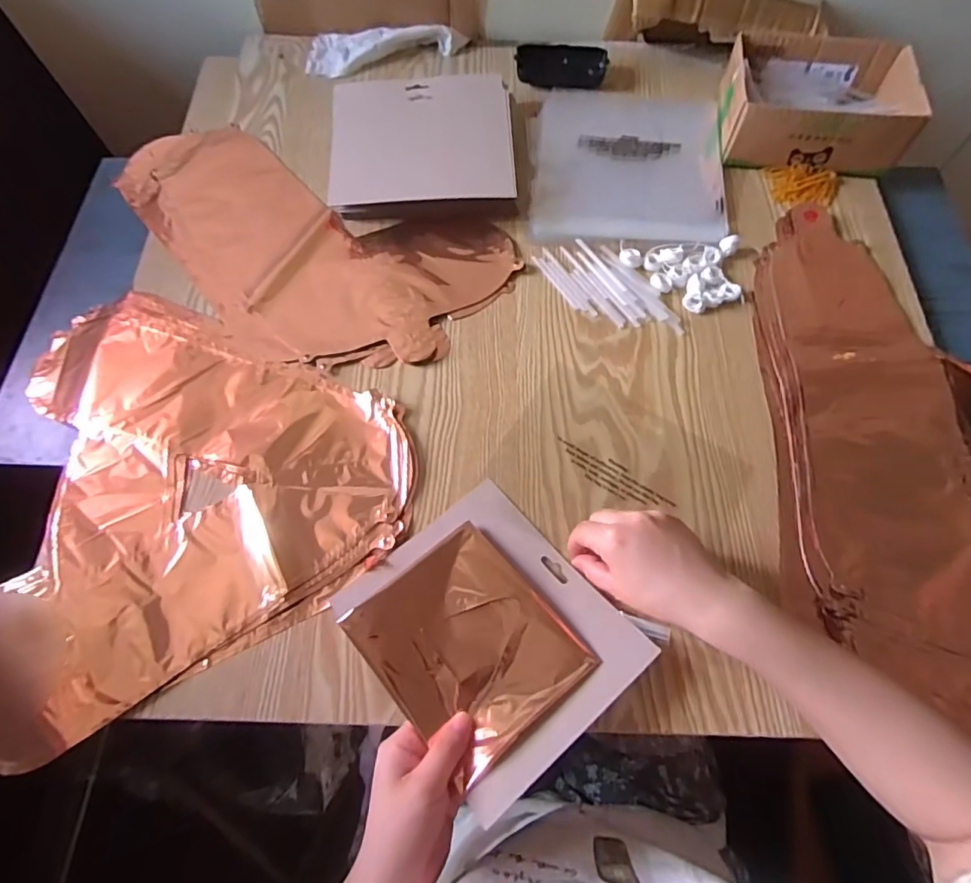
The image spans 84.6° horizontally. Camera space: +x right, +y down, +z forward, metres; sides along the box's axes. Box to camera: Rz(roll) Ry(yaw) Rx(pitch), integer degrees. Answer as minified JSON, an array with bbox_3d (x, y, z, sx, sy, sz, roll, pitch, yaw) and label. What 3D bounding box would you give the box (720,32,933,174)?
[{"bbox_3d":[0.365,-0.378,0.595,0.183,0.064,0.143,8,68,4],"label":"box"}]

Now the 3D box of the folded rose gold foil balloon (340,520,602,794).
[{"bbox_3d":[-0.012,0.148,0.396,0.125,0.012,0.142,-37,72,-20],"label":"folded rose gold foil balloon"}]

